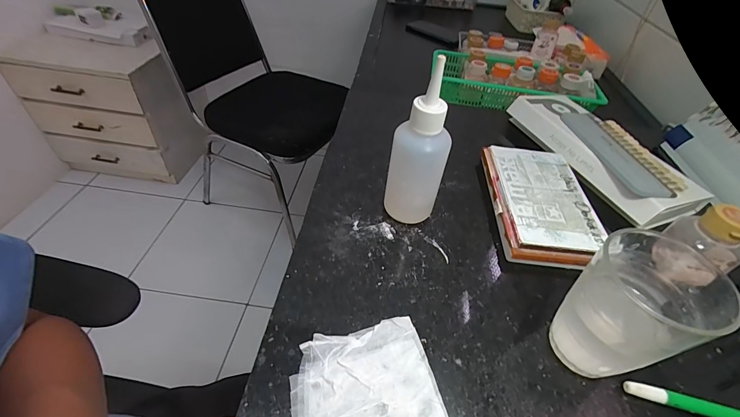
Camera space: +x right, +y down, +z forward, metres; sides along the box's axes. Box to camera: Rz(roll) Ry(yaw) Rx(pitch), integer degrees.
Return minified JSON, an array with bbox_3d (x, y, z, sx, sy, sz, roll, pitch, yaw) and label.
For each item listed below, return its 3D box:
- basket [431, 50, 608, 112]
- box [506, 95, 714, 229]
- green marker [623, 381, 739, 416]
[{"bbox_3d":[0.262,-0.235,0.632,0.291,0.062,0.111,9,45,3],"label":"basket"},{"bbox_3d":[0.264,-0.071,0.395,0.095,0.022,0.222,-7,46,-12],"label":"box"},{"bbox_3d":[0.242,0.136,0.221,0.144,0.010,0.010,14,45,8],"label":"green marker"}]

